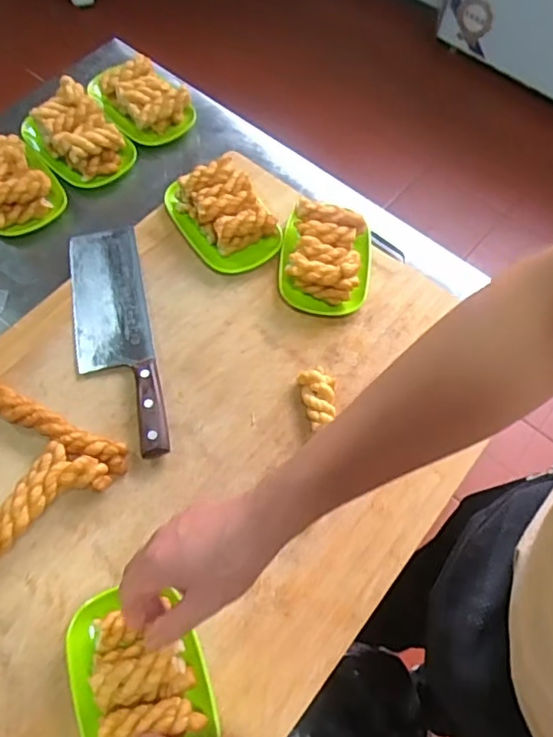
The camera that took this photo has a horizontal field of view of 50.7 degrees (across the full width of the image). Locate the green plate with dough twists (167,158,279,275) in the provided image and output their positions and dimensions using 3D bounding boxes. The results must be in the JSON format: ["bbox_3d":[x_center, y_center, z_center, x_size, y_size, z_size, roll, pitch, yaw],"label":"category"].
[{"bbox_3d":[-0.070,-0.208,0.773,0.114,0.055,0.167,-33,70,-18],"label":"green plate with dough twists"}]

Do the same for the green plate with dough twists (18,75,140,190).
[{"bbox_3d":[-0.284,-0.337,0.841,0.117,0.056,0.144,-39,72,-20],"label":"green plate with dough twists"}]

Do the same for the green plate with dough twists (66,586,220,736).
[{"bbox_3d":[-0.127,0.273,0.520,0.116,0.066,0.151,-18,66,-12],"label":"green plate with dough twists"}]

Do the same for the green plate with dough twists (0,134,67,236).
[{"bbox_3d":[-0.368,-0.258,0.801,0.119,0.062,0.129,-30,69,-17],"label":"green plate with dough twists"}]

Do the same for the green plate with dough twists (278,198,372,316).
[{"bbox_3d":[0.065,-0.140,0.743,0.118,0.056,0.140,8,64,0],"label":"green plate with dough twists"}]

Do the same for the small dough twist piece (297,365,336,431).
[{"bbox_3d":[0.050,0.032,0.674,0.040,0.028,0.079,-10,65,-8],"label":"small dough twist piece"}]

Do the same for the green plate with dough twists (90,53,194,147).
[{"bbox_3d":[-0.203,-0.415,0.891,0.117,0.049,0.152,-40,72,-20],"label":"green plate with dough twists"}]

